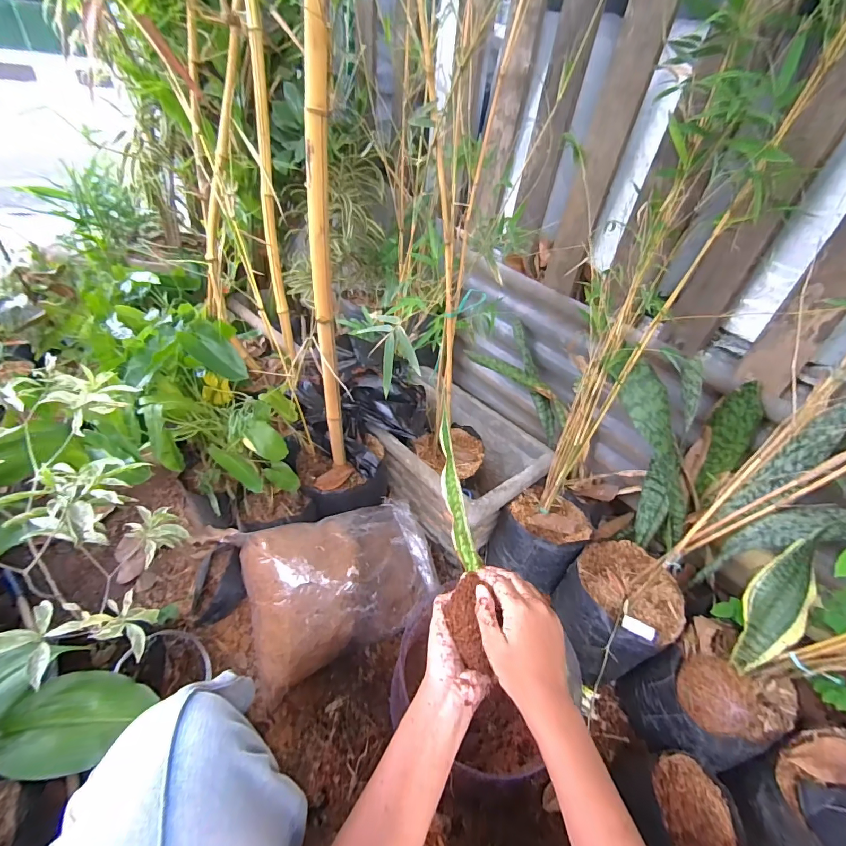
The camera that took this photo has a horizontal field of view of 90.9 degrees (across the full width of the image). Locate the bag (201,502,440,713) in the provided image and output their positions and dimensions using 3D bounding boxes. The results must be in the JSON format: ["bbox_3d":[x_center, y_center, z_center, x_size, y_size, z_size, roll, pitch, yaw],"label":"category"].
[{"bbox_3d":[-0.156,0.284,0.774,0.345,0.146,0.237,-14,45,-24],"label":"bag"}]

